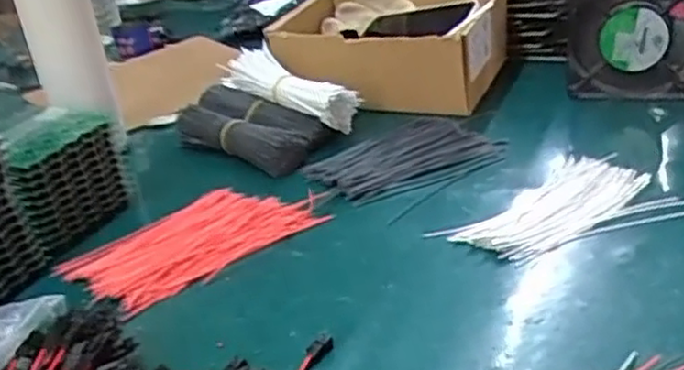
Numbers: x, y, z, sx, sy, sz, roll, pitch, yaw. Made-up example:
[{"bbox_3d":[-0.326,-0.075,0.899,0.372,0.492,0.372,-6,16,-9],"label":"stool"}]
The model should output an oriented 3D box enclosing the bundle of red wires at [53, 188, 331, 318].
[{"bbox_3d":[-0.113,0.039,0.556,0.178,0.009,0.103,-24,30,-31],"label":"bundle of red wires"}]

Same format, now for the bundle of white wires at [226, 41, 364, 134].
[{"bbox_3d":[-0.054,-0.103,0.746,0.053,0.048,0.164,-27,32,-35],"label":"bundle of white wires"}]

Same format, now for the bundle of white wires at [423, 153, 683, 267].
[{"bbox_3d":[0.152,0.016,0.529,0.165,0.010,0.106,-16,27,-16],"label":"bundle of white wires"}]

